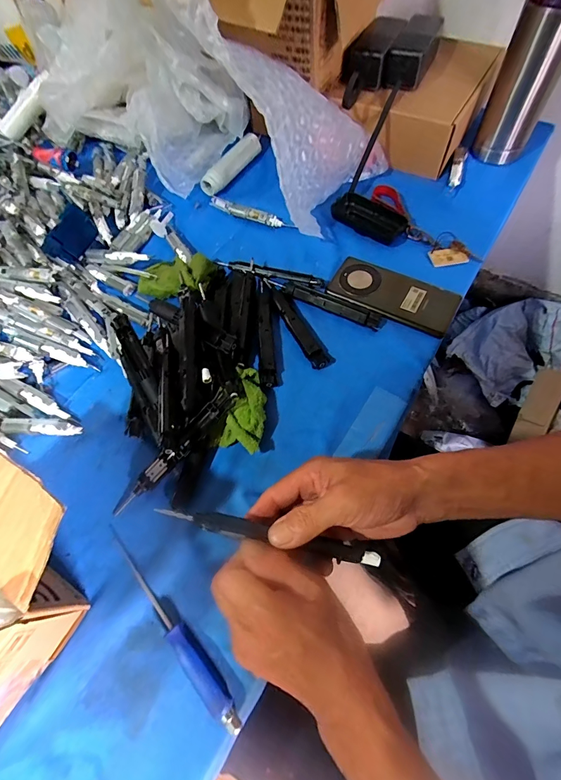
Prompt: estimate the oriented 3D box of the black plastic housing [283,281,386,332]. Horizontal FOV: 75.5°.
[{"bbox_3d":[0.069,-0.114,0.475,0.138,0.012,0.022,25,66,16],"label":"black plastic housing"}]

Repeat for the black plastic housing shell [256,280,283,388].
[{"bbox_3d":[-0.018,-0.078,0.461,0.024,0.010,0.160,-7,62,1],"label":"black plastic housing shell"}]

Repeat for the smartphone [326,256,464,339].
[{"bbox_3d":[0.148,-0.128,0.480,0.163,0.010,0.078,25,67,17],"label":"smartphone"}]

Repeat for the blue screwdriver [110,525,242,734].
[{"bbox_3d":[-0.101,0.204,0.327,0.021,0.016,0.201,-38,66,-15],"label":"blue screwdriver"}]

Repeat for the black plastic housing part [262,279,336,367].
[{"bbox_3d":[0.016,-0.089,0.467,0.028,0.011,0.154,-29,63,-11],"label":"black plastic housing part"}]

